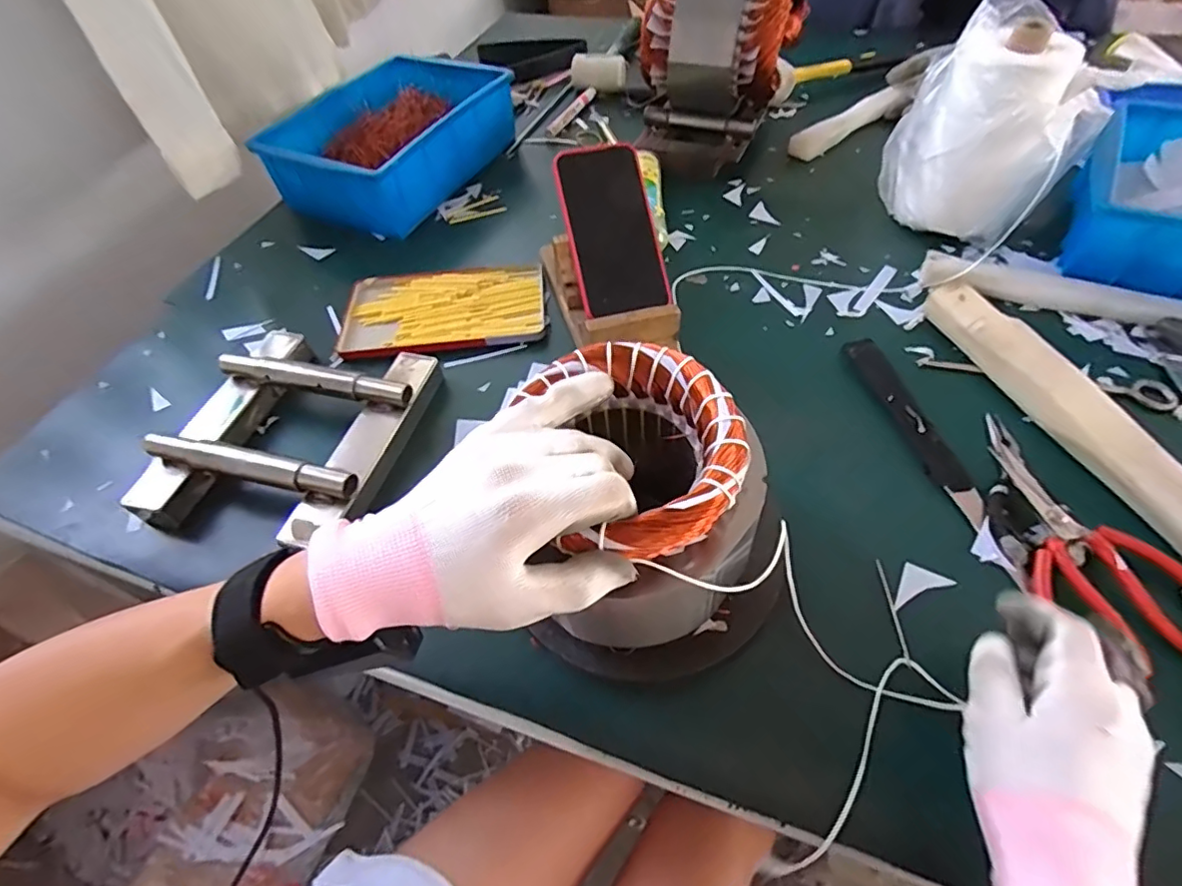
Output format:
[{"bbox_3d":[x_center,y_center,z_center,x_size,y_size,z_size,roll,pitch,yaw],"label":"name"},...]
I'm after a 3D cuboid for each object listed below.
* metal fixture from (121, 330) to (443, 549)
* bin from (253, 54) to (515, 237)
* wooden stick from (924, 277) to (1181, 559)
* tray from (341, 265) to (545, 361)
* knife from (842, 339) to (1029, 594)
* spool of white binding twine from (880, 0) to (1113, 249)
[{"bbox_3d":[-0.238,-0.013,0.466,0.180,0.045,0.192,9,54,12],"label":"metal fixture"},{"bbox_3d":[-0.246,-0.372,0.707,0.190,0.090,0.283,21,58,20],"label":"bin"},{"bbox_3d":[0.361,-0.008,0.412,0.040,0.030,0.332,-16,53,-7],"label":"wooden stick"},{"bbox_3d":[-0.147,-0.134,0.574,0.199,0.014,0.122,-10,53,-2],"label":"tray"},{"bbox_3d":[0.257,0.000,0.436,0.031,0.008,0.226,-12,53,-4],"label":"knife"},{"bbox_3d":[0.383,-0.308,0.551,0.116,0.173,0.156,-29,56,-16],"label":"spool of white binding twine"}]

